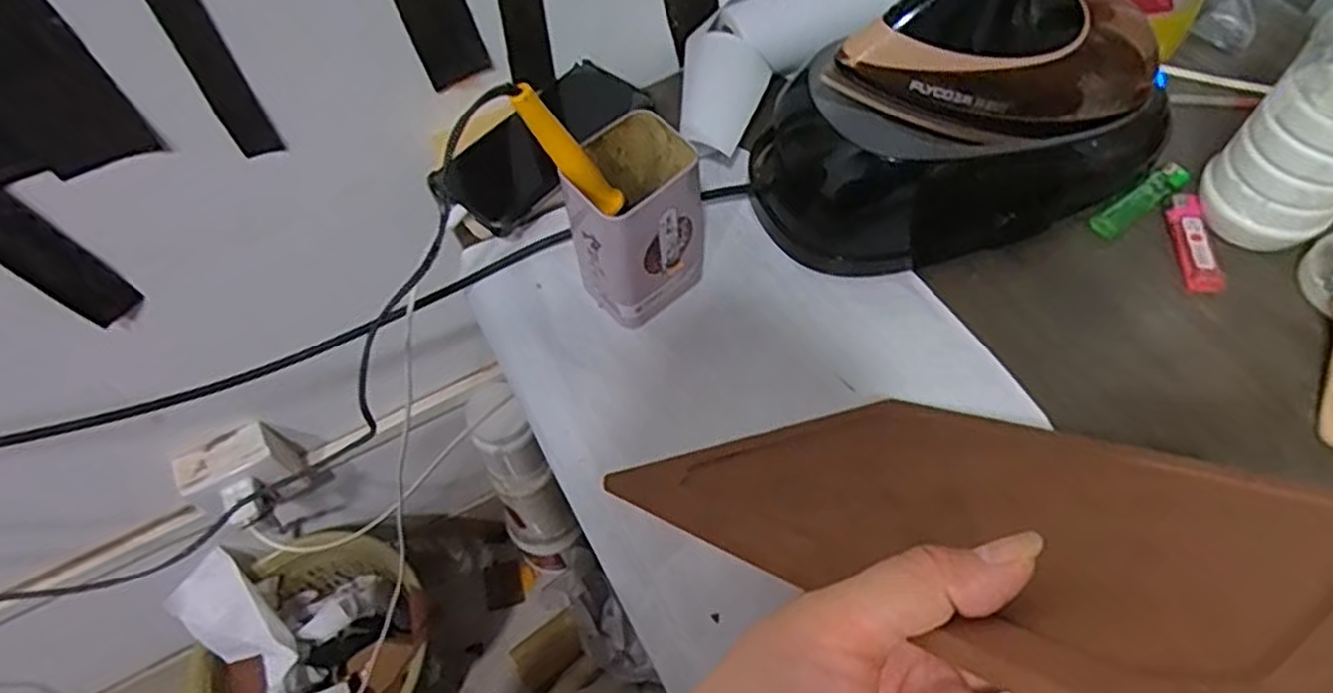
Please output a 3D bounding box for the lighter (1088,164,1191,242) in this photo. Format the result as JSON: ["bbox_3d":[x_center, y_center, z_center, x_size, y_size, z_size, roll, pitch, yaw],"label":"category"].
[{"bbox_3d":[0.332,-0.103,0.540,0.082,0.008,0.020,-32,63,-15],"label":"lighter"}]

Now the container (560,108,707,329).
[{"bbox_3d":[-0.016,-0.079,0.488,0.083,0.109,0.065,-36,64,-17],"label":"container"}]

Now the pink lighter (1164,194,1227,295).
[{"bbox_3d":[0.356,-0.073,0.521,0.026,0.011,0.078,1,59,4],"label":"pink lighter"}]

